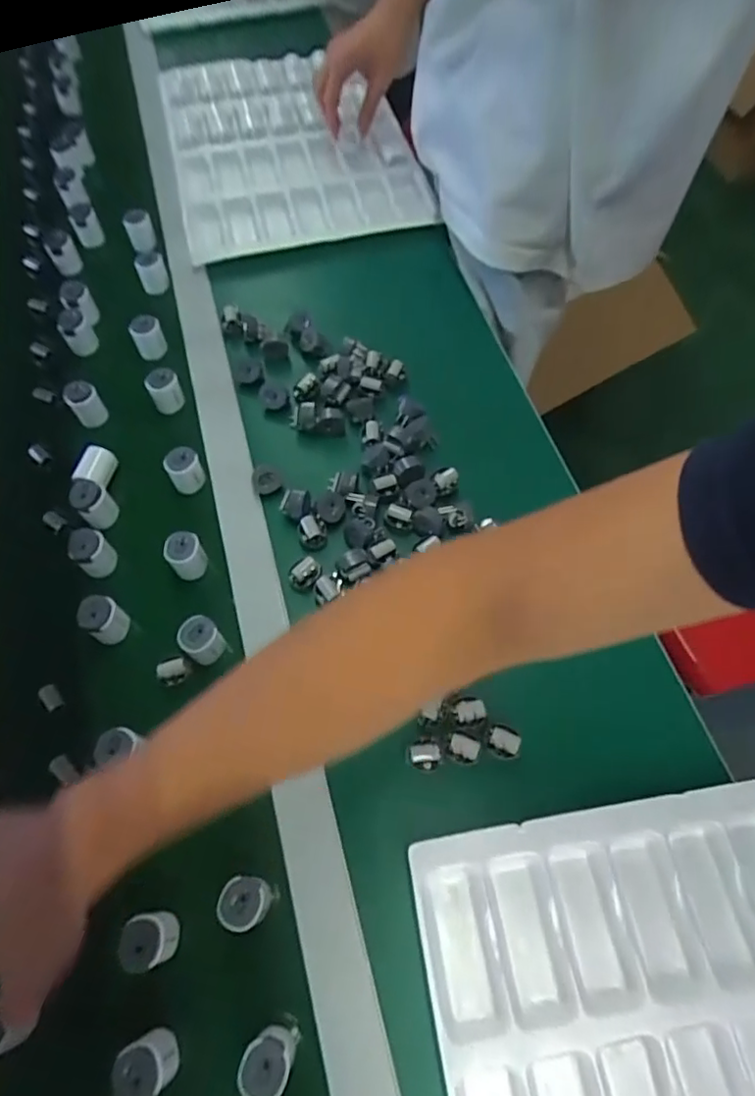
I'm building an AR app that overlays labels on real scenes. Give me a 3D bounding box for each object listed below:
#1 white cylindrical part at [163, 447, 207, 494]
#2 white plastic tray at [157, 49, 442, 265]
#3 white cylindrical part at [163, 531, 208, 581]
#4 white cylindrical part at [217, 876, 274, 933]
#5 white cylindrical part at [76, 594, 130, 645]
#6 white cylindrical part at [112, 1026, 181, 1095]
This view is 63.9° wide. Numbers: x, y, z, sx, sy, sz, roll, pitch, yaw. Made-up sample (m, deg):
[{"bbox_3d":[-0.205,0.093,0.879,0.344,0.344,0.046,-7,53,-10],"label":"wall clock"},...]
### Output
[{"bbox_3d":[-0.186,-0.073,0.586,0.032,0.047,0.025,-20,63,-14],"label":"white cylindrical part"},{"bbox_3d":[-0.123,-0.564,0.831,0.311,0.038,0.429,-12,62,-10],"label":"white plastic tray"},{"bbox_3d":[-0.172,0.007,0.543,0.032,0.044,0.027,-25,65,-16],"label":"white cylindrical part"},{"bbox_3d":[-0.091,0.246,0.420,0.029,0.051,0.031,1,60,-2],"label":"white cylindrical part"},{"bbox_3d":[-0.231,0.062,0.514,0.029,0.046,0.031,1,60,-2],"label":"white cylindrical part"},{"bbox_3d":[-0.143,0.321,0.374,0.030,0.035,0.032,1,60,-2],"label":"white cylindrical part"}]

